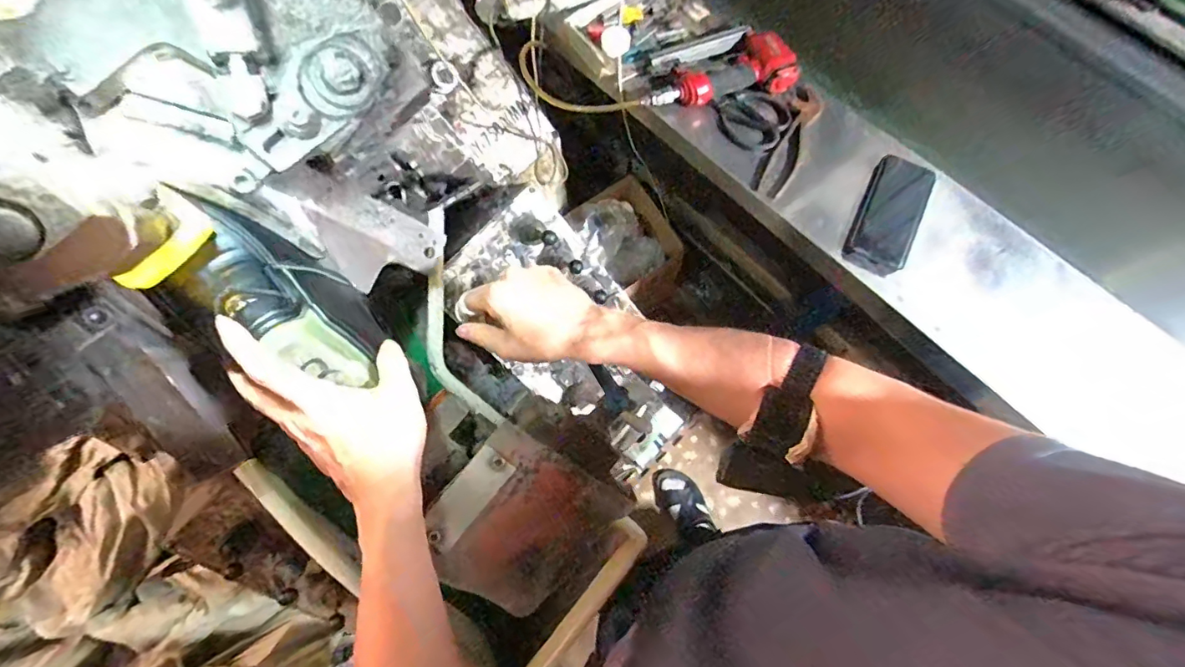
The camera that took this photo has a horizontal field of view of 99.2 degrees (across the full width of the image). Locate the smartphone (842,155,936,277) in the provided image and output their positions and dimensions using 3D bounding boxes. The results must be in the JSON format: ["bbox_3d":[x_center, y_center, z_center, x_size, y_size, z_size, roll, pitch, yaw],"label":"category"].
[{"bbox_3d":[0.431,-0.170,0.732,0.083,0.018,0.180,24,86,13],"label":"smartphone"}]

